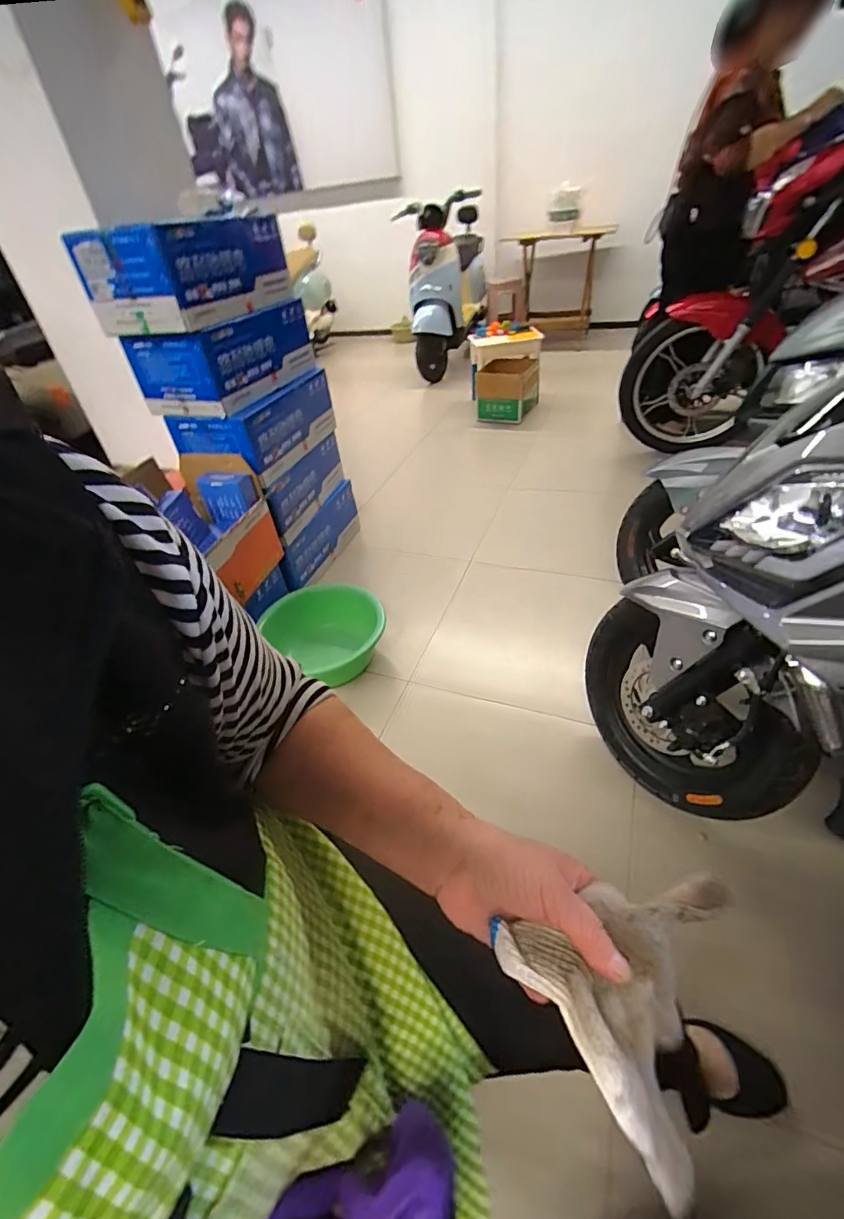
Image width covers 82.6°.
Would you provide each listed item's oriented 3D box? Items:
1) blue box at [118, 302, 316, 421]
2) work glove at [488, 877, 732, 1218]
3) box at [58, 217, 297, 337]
[{"bbox_3d":[-0.559,-0.730,1.384,0.281,0.188,0.480,12,44,21],"label":"blue box"},{"bbox_3d":[0.137,0.226,0.295,0.133,0.071,0.132,-30,45,-24],"label":"work glove"},{"bbox_3d":[-0.597,-0.872,1.241,0.309,0.195,0.438,12,44,21],"label":"box"}]

